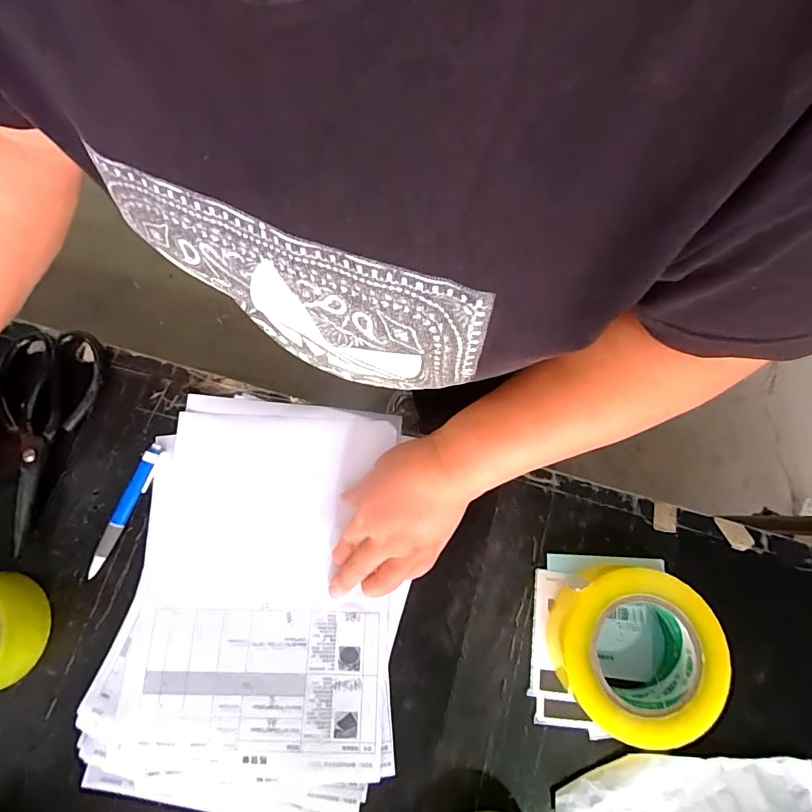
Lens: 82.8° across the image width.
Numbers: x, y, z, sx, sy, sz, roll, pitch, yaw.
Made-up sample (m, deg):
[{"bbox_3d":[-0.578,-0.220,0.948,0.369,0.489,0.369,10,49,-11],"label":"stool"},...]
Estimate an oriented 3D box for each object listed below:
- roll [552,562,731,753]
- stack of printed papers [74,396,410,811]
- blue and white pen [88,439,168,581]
[{"bbox_3d":[0.183,0.196,0.373,0.119,0.052,0.119,0,75,0],"label":"roll"},{"bbox_3d":[-0.124,0.162,0.407,0.240,0.014,0.338,9,75,3],"label":"stack of printed papers"},{"bbox_3d":[-0.257,0.094,0.423,0.015,0.011,0.124,22,76,6],"label":"blue and white pen"}]

